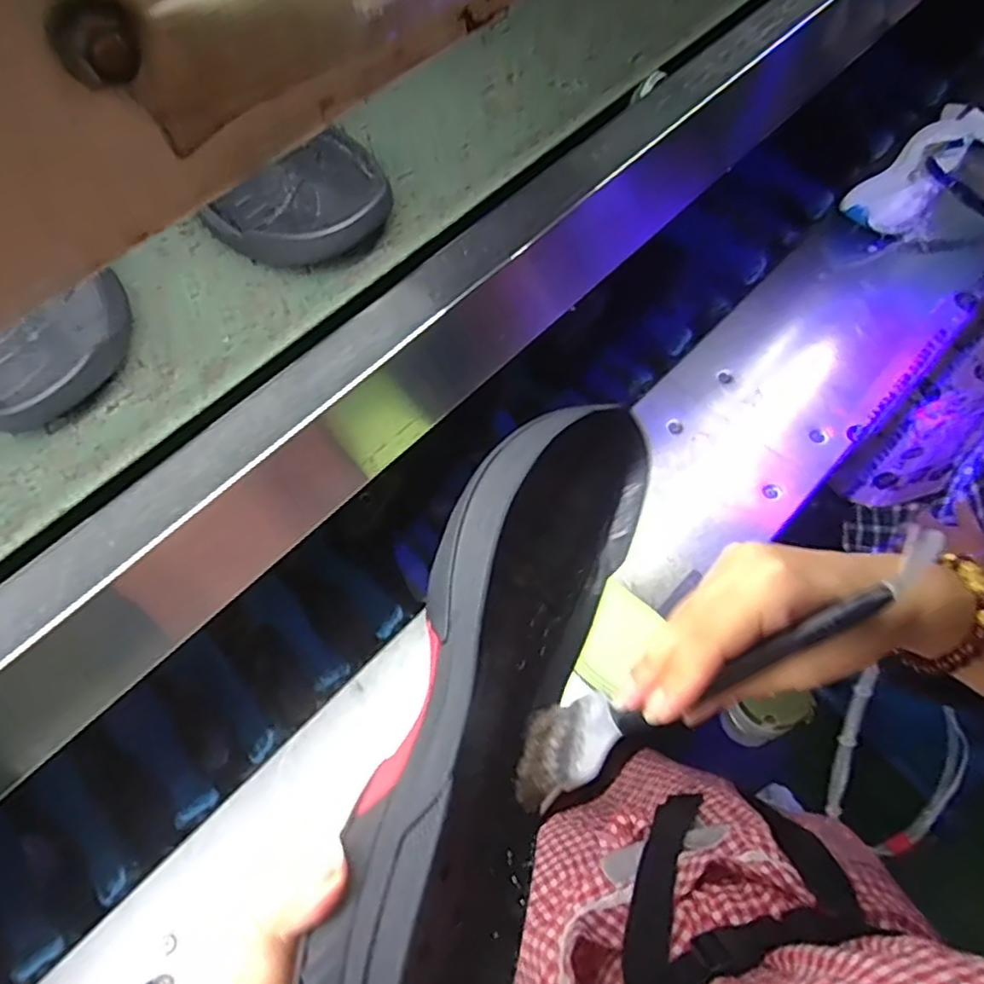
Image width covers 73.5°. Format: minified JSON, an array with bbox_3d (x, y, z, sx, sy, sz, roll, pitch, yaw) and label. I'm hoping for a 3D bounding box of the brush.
[{"bbox_3d":[0.099,0.072,0.289,0.210,0.022,0.036,-32,65,5],"label":"brush"}]

